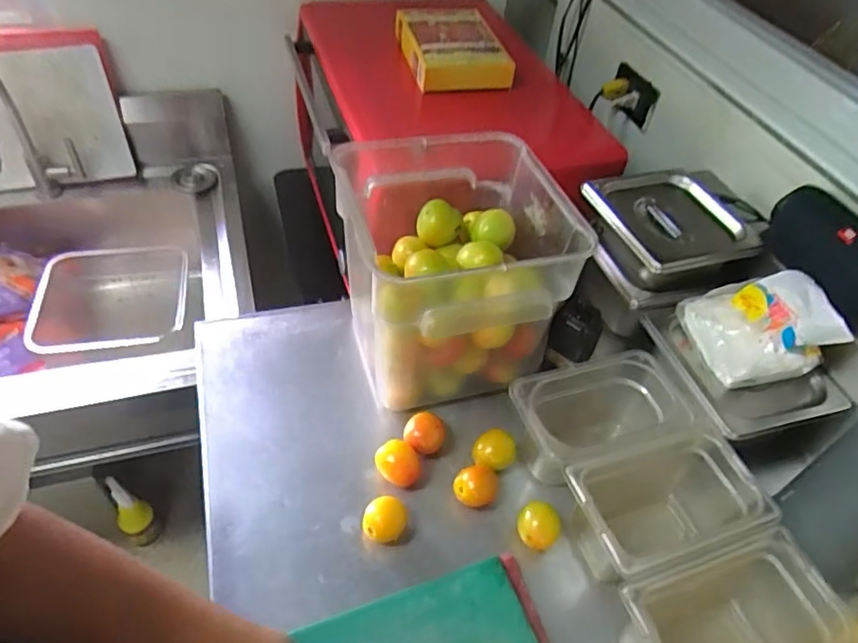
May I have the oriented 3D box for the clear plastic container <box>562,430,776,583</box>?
[{"bbox_3d":[0.223,0.187,0.563,0.188,0.105,0.109,-10,50,-15],"label":"clear plastic container"}]

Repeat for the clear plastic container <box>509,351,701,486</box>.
[{"bbox_3d":[0.180,0.113,0.623,0.191,0.099,0.111,-8,49,-14],"label":"clear plastic container"}]

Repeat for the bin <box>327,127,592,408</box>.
[{"bbox_3d":[0.020,-0.053,0.654,0.207,0.212,0.239,-10,50,-15],"label":"bin"}]

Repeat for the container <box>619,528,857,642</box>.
[{"bbox_3d":[0.245,0.270,0.502,0.173,0.121,0.105,-11,50,-16],"label":"container"}]

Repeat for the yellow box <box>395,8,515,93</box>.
[{"bbox_3d":[0.032,-0.422,0.908,0.143,0.048,0.208,-7,49,-12],"label":"yellow box"}]

